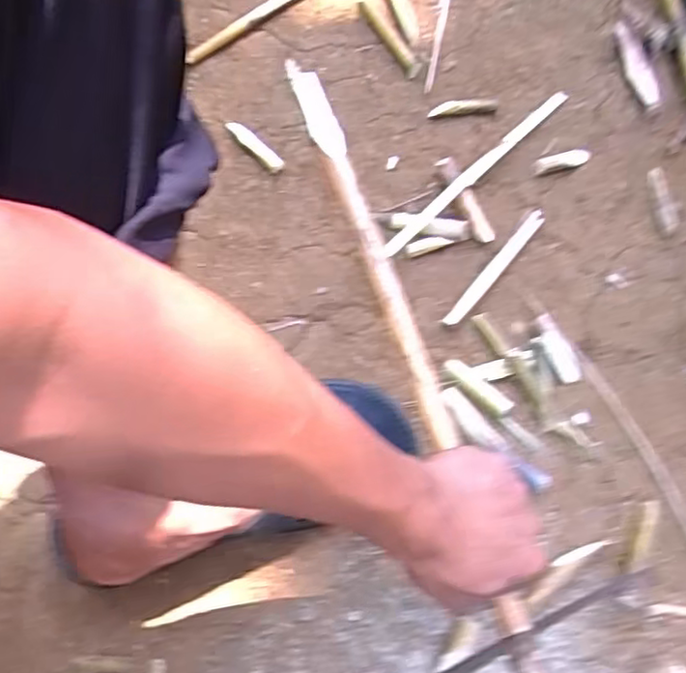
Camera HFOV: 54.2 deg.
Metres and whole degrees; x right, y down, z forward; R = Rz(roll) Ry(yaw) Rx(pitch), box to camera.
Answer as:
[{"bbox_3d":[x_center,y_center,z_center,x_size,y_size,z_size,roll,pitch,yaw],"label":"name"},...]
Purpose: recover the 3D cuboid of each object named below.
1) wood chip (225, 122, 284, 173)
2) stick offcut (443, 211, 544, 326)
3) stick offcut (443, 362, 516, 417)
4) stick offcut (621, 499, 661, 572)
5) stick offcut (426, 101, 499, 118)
[{"bbox_3d":[-0.084,-0.182,0.637,0.017,0.011,0.070,-42,76,-12],"label":"wood chip"},{"bbox_3d":[0.133,-0.060,0.586,0.012,0.013,0.137,39,76,12],"label":"stick offcut"},{"bbox_3d":[0.112,0.040,0.553,0.062,0.007,0.016,41,77,13],"label":"stick offcut"},{"bbox_3d":[0.229,0.153,0.514,0.015,0.006,0.059,23,73,8],"label":"stick offcut"},{"bbox_3d":[0.115,-0.219,0.643,0.064,0.004,0.017,-1,71,0],"label":"stick offcut"}]

